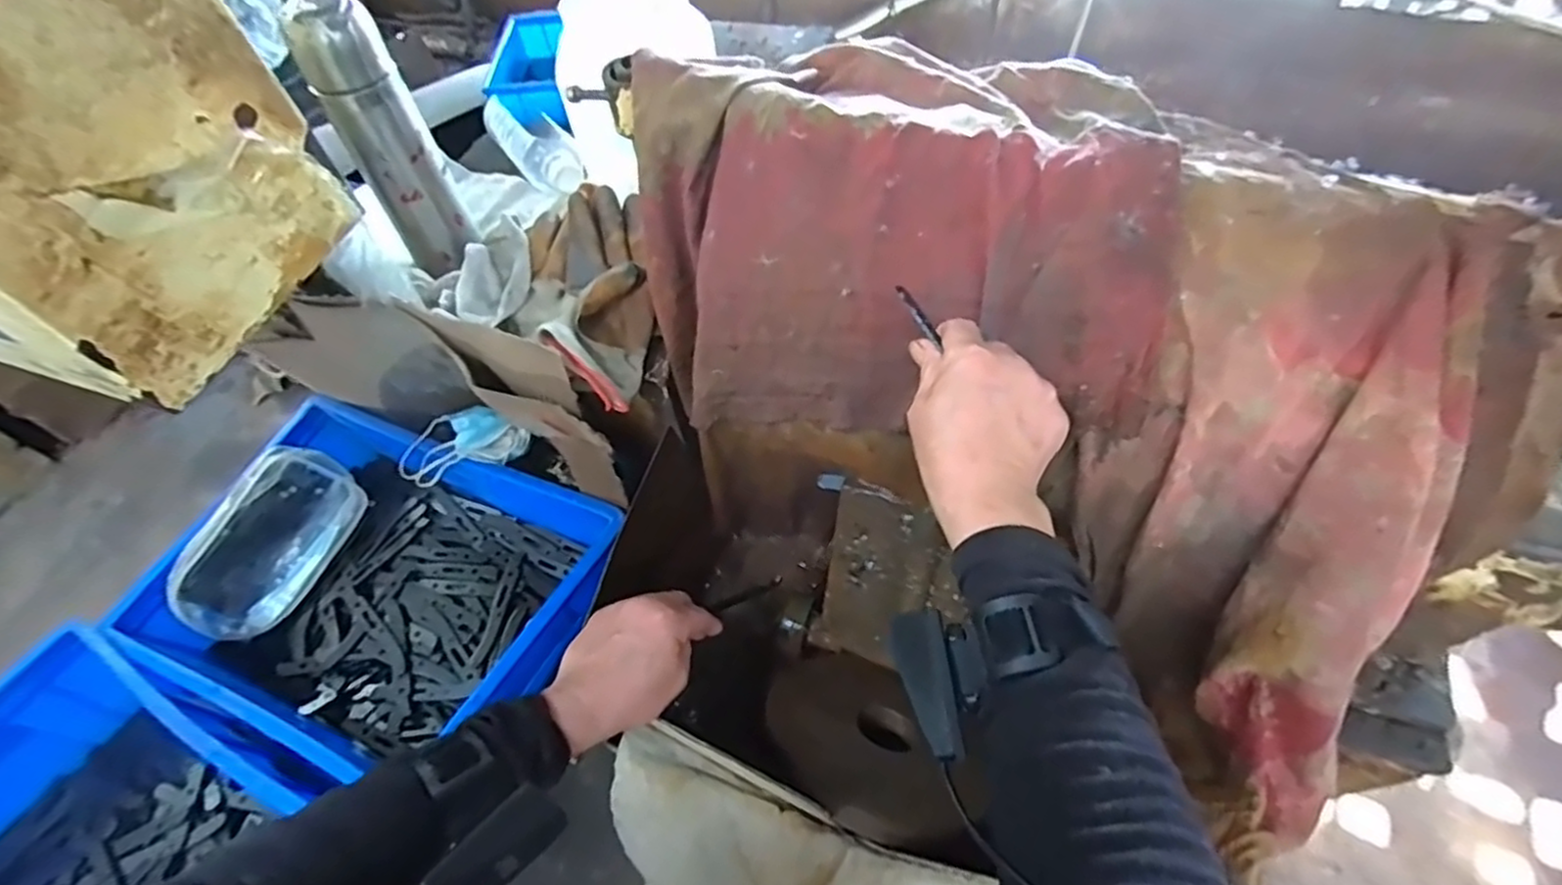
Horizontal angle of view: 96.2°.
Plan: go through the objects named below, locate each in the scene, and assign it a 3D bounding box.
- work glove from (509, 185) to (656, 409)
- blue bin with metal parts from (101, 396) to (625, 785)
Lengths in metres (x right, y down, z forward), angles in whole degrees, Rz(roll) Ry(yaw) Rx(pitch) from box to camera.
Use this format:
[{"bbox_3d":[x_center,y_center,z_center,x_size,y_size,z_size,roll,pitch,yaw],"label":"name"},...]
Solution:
[{"bbox_3d":[-0.171,-0.126,0.605,0.117,0.073,0.186,-6,57,1],"label":"work glove"},{"bbox_3d":[-0.394,0.145,0.708,0.408,0.118,0.305,22,62,17],"label":"blue bin with metal parts"}]

